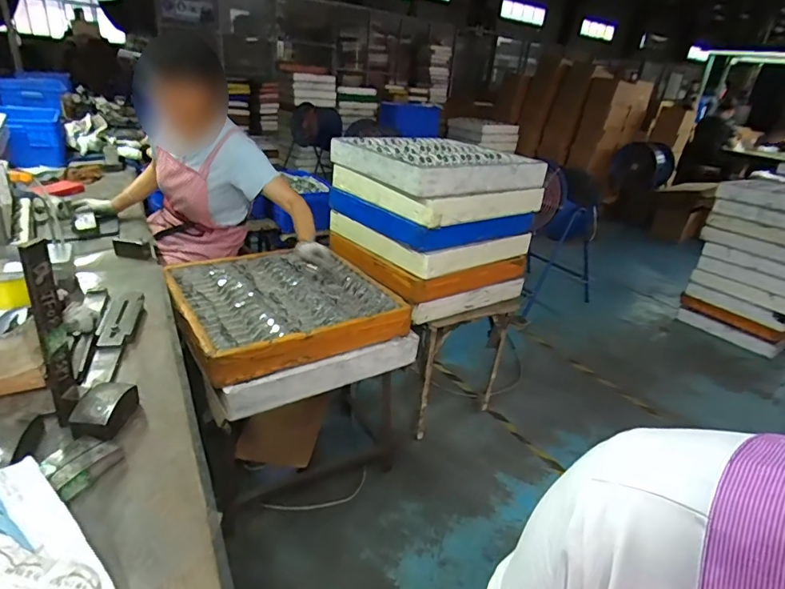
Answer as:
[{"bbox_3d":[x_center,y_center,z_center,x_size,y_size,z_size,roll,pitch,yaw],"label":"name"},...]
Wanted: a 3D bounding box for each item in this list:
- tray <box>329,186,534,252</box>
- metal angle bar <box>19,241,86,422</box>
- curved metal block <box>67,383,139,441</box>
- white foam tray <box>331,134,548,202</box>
[{"bbox_3d":[0.140,-0.317,1.744,0.573,0.094,0.579,-17,33,-39],"label":"tray"},{"bbox_3d":[-0.462,0.063,0.637,0.040,0.262,0.038,-17,33,-39],"label":"metal angle bar"},{"bbox_3d":[-0.422,0.171,0.684,0.059,0.048,0.100,5,25,-1],"label":"curved metal block"},{"bbox_3d":[0.141,-0.461,1.632,0.570,0.099,0.554,-16,33,-37],"label":"white foam tray"}]

